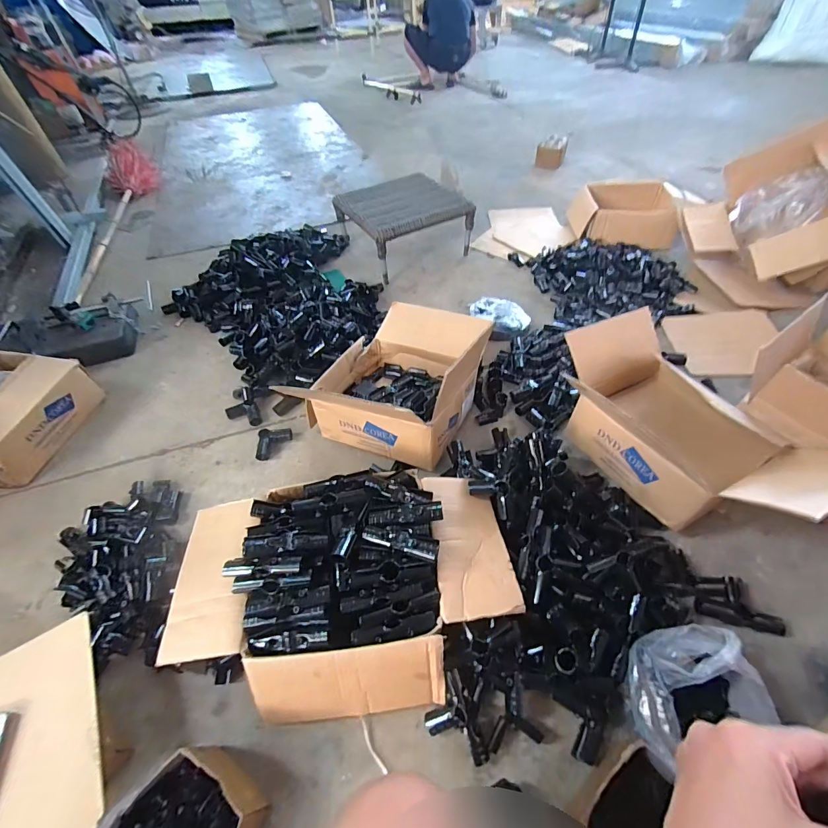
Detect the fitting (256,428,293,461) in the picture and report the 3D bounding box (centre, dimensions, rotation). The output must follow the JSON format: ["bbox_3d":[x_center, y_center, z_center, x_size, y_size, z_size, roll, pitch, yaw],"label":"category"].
[{"bbox_3d":[-0.353,0.073,0.993,0.086,0.033,0.071,-9,50,-4],"label":"fitting"}]

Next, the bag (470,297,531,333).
[{"bbox_3d":[0.278,-0.319,1.280,0.158,0.053,0.190,-25,53,-18],"label":"bag"}]

